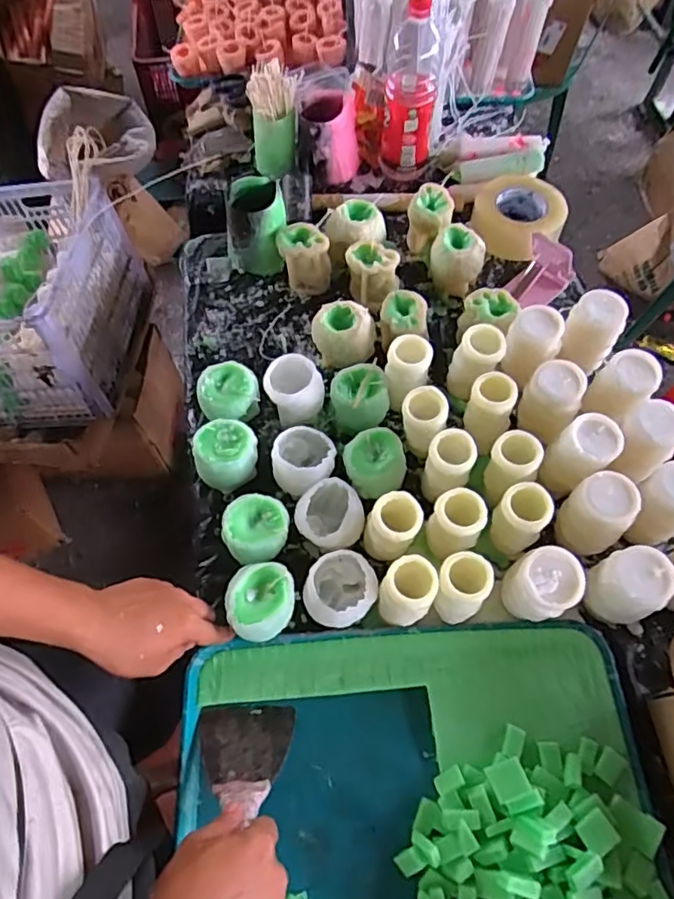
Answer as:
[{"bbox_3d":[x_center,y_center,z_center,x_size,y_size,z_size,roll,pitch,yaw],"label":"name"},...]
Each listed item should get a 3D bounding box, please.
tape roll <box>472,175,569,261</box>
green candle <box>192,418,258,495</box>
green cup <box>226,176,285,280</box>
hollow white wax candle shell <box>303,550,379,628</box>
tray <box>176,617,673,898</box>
[{"bbox_3d":[0.277,-0.357,0.885,0.138,0.048,0.149,20,64,11],"label":"tape roll"},{"bbox_3d":[-0.129,0.010,0.684,0.072,0.062,0.068,-13,63,-7],"label":"green candle"},{"bbox_3d":[-0.118,-0.326,0.839,0.085,0.110,0.088,0,62,0],"label":"green cup"},{"bbox_3d":[0.003,0.151,0.606,0.074,0.057,0.068,0,62,0],"label":"hollow white wax candle shell"},{"bbox_3d":[0.081,0.338,0.522,0.437,0.046,0.338,-4,62,-2],"label":"tray"}]

